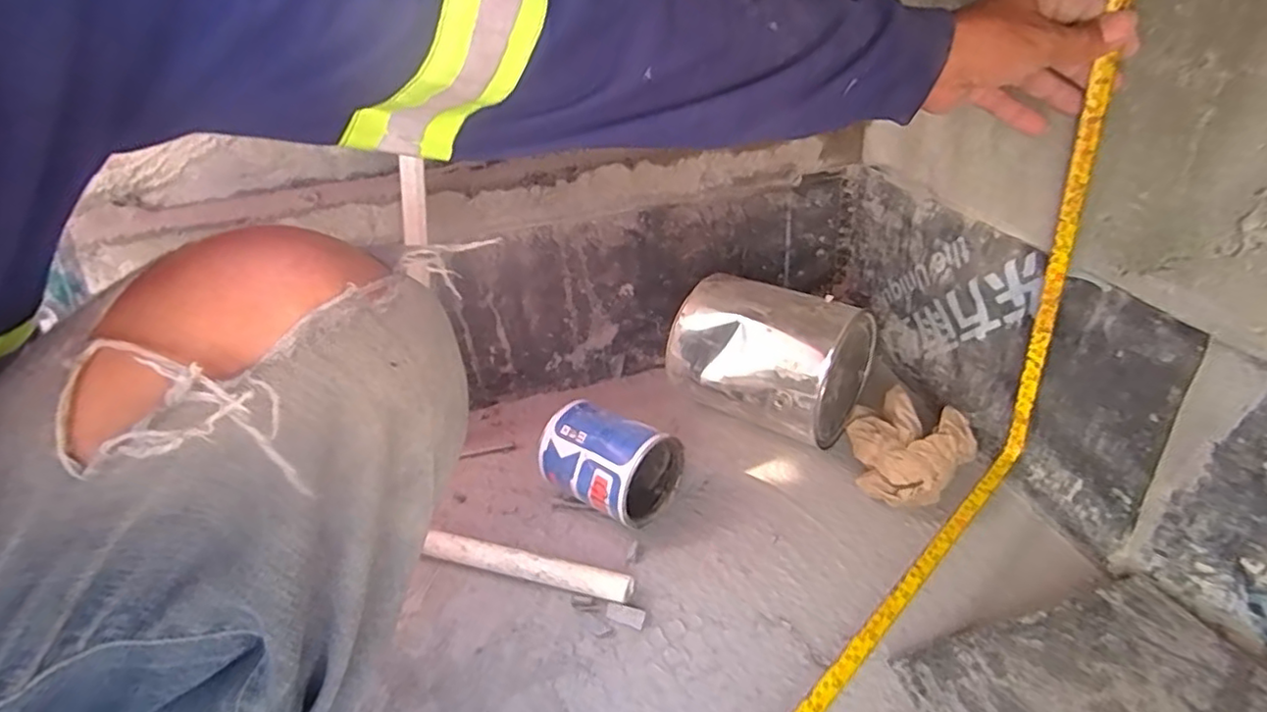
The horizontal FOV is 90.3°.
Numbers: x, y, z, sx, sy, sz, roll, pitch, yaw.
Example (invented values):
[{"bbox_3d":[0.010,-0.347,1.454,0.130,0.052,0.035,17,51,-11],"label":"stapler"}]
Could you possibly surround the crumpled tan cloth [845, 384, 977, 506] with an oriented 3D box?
[{"bbox_3d":[0.280,0.100,0.666,0.108,0.081,0.114,-28,39,-31],"label":"crumpled tan cloth"}]

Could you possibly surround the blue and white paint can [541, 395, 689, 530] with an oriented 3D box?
[{"bbox_3d":[-0.025,0.113,0.680,0.120,0.099,0.106,21,43,34],"label":"blue and white paint can"}]

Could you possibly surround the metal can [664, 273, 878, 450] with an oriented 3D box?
[{"bbox_3d":[0.164,0.003,0.767,0.193,0.163,0.193,22,43,34],"label":"metal can"}]

